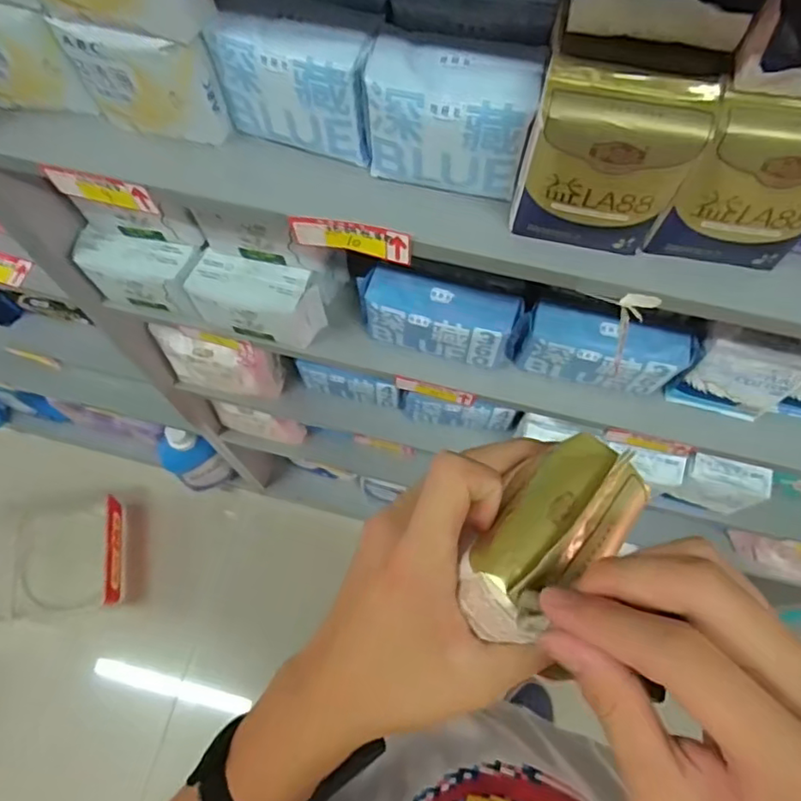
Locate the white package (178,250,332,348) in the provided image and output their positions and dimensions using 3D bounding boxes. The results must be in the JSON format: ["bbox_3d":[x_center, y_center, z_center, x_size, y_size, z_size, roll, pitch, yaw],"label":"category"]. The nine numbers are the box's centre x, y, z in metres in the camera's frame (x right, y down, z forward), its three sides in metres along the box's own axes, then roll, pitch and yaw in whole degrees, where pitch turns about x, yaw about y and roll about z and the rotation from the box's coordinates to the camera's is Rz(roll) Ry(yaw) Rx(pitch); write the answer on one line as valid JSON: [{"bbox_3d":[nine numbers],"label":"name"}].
[{"bbox_3d":[-0.147,-0.105,0.629,0.125,0.077,0.057,10,69,4],"label":"white package"}]

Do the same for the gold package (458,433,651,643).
[{"bbox_3d":[0.065,0.056,0.259,0.049,0.032,0.098,43,64,15],"label":"gold package"}]

